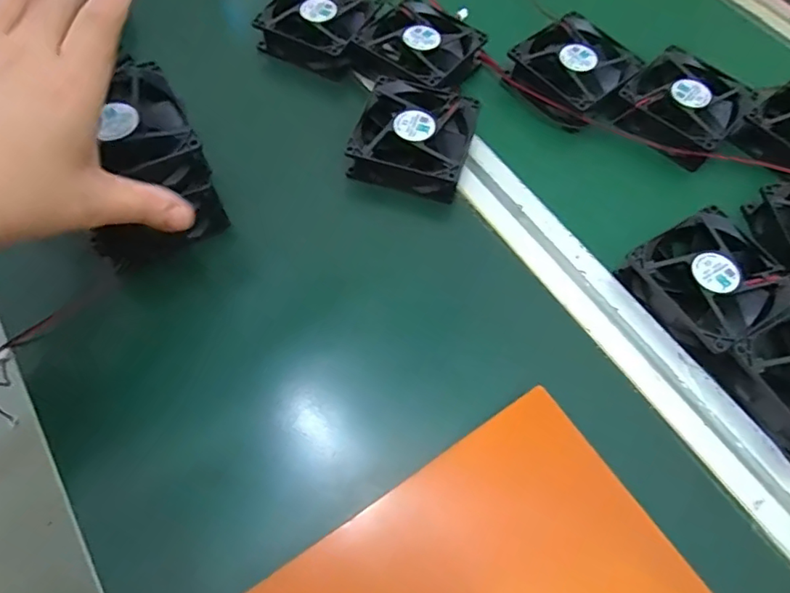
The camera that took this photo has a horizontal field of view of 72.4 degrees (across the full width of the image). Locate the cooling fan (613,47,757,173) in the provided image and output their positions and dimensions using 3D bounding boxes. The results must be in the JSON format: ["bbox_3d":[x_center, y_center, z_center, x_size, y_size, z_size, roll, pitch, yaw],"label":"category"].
[{"bbox_3d":[0.221,-0.147,0.417,0.078,0.024,0.079,38,67,16],"label":"cooling fan"}]

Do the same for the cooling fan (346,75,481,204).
[{"bbox_3d":[0.015,-0.115,0.392,0.078,0.027,0.079,16,63,6],"label":"cooling fan"}]

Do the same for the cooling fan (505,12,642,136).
[{"bbox_3d":[0.142,-0.181,0.431,0.079,0.023,0.082,41,68,17],"label":"cooling fan"}]

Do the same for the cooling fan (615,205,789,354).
[{"bbox_3d":[0.200,-0.011,0.348,0.080,0.022,0.081,-28,67,-16],"label":"cooling fan"}]

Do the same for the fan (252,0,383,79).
[{"bbox_3d":[-0.061,-0.224,0.444,0.079,0.027,0.080,26,64,11],"label":"fan"}]

